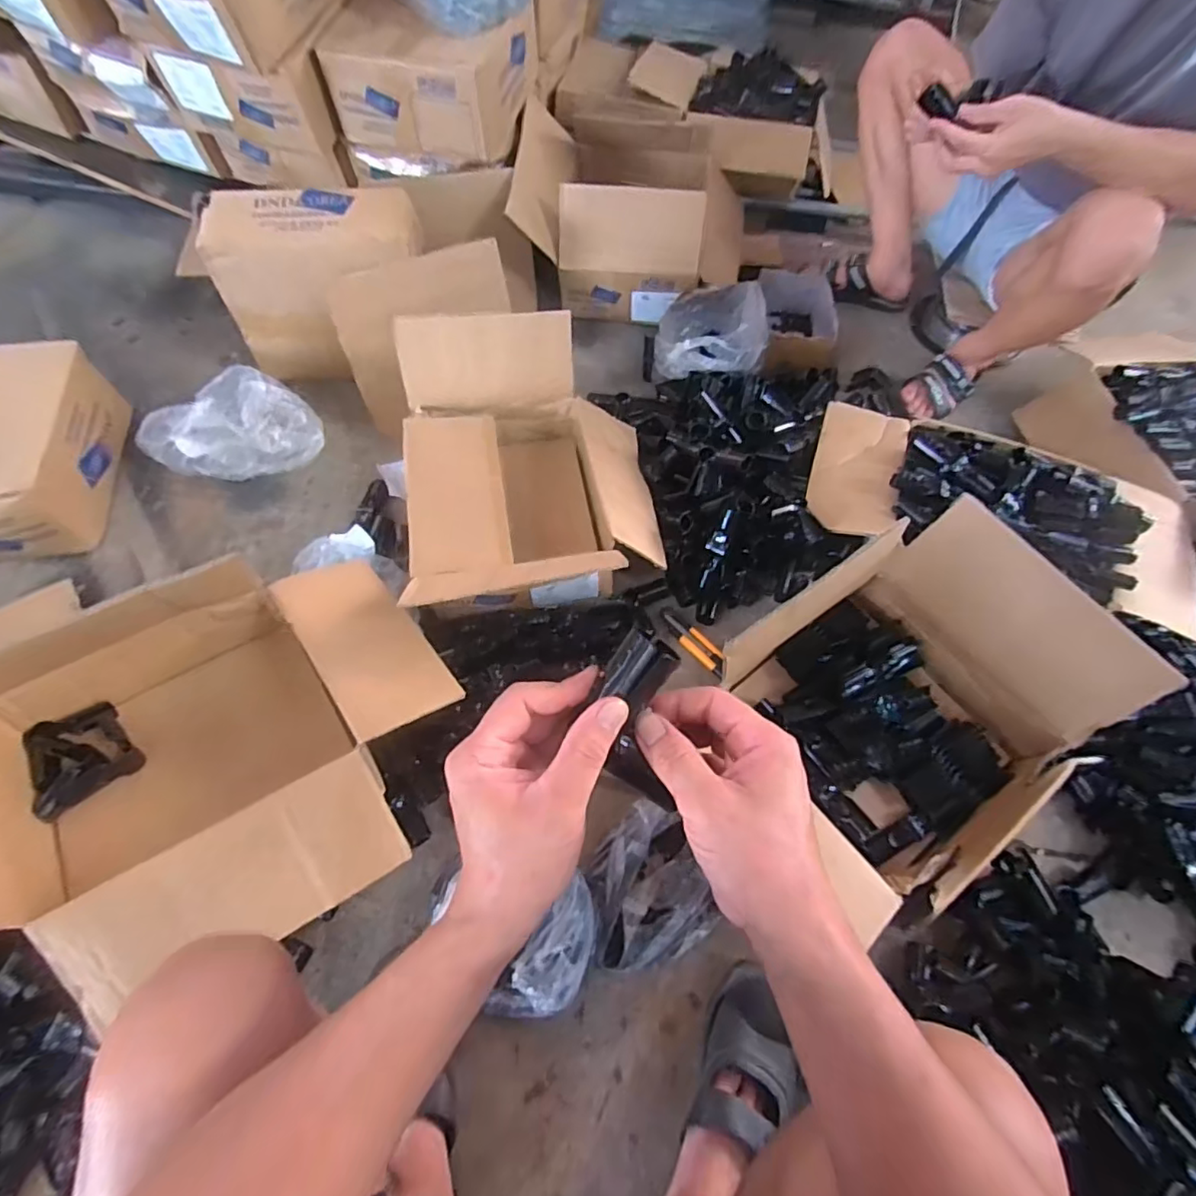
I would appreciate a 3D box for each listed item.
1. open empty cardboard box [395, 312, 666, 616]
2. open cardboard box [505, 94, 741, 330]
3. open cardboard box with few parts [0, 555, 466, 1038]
[{"bbox_3d":[-0.092,-0.165,0.868,0.347,0.223,0.438,-8,62,-8],"label":"open empty cardboard box"},{"bbox_3d":[0.072,-0.748,1.209,0.442,0.226,0.320,9,61,1],"label":"open cardboard box"},{"bbox_3d":[-0.407,0.159,0.623,0.483,0.226,0.374,-30,67,-18],"label":"open cardboard box with few parts"}]

